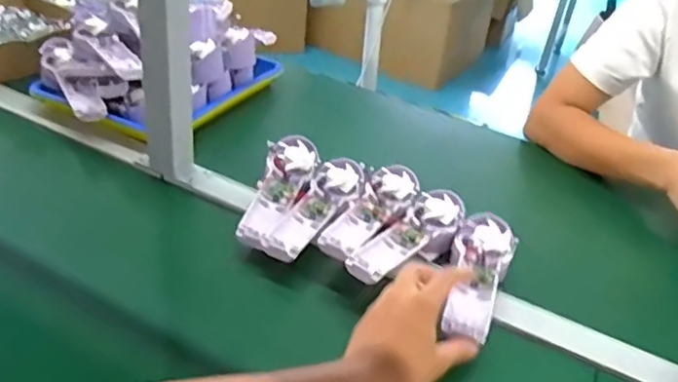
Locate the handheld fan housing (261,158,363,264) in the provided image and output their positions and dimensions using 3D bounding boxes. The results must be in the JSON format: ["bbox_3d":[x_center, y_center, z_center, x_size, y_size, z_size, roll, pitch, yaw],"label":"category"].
[{"bbox_3d":[-0.025,0.017,0.684,0.058,0.029,0.184,18,34,17],"label":"handheld fan housing"}]

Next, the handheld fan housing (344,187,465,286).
[{"bbox_3d":[0.079,0.052,0.656,0.064,0.037,0.177,27,38,29],"label":"handheld fan housing"}]

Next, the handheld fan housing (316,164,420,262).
[{"bbox_3d":[0.040,0.021,0.689,0.055,0.029,0.176,22,36,23],"label":"handheld fan housing"}]

